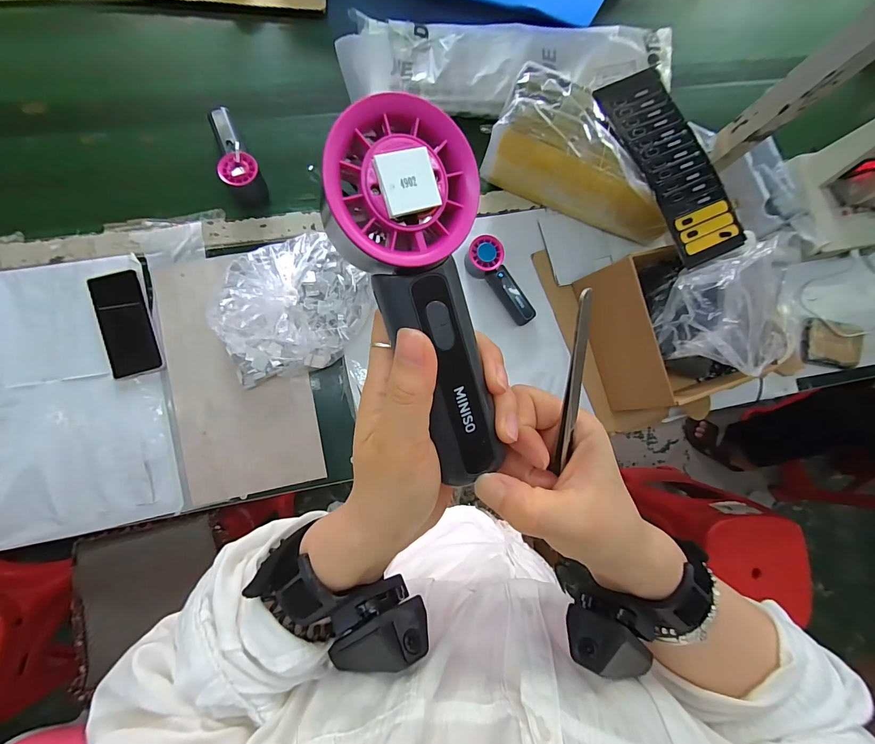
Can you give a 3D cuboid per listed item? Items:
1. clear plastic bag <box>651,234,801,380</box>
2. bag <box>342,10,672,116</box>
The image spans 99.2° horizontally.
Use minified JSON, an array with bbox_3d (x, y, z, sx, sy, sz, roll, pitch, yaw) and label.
[{"bbox_3d":[0.412,-0.082,0.542,0.140,0.104,0.157,-23,88,-8],"label":"clear plastic bag"},{"bbox_3d":[0.124,-0.518,0.618,0.556,0.072,0.159,-2,85,-7],"label":"bag"}]

